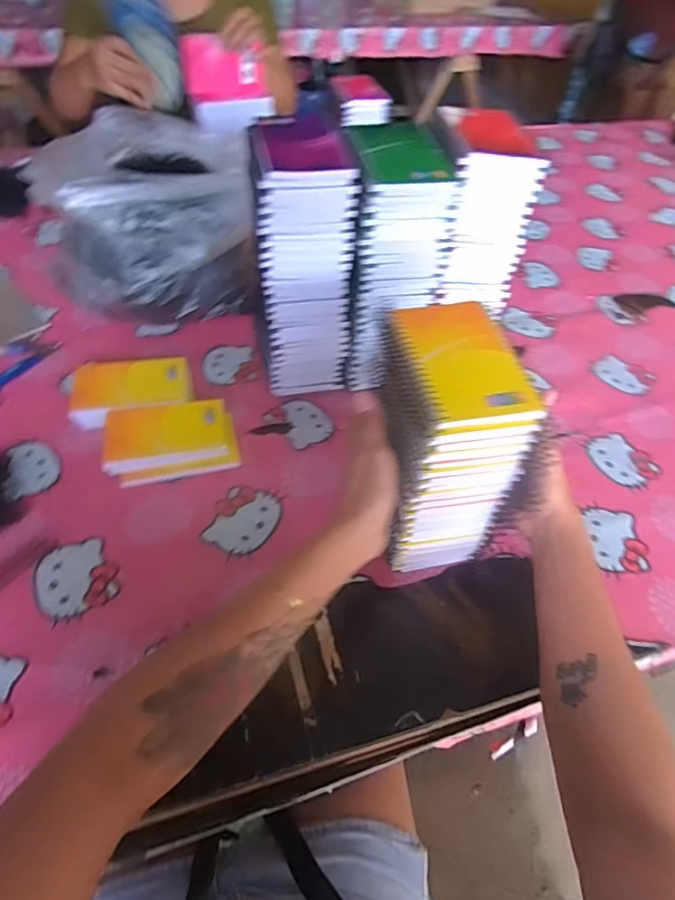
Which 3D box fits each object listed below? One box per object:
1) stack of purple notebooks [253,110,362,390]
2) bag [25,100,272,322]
[{"bbox_3d":[-0.040,-0.199,0.594,0.096,0.290,0.102,-5,52,-9],"label":"stack of purple notebooks"},{"bbox_3d":[-0.270,-0.313,0.728,0.247,0.202,0.293,-18,55,-18],"label":"bag"}]

